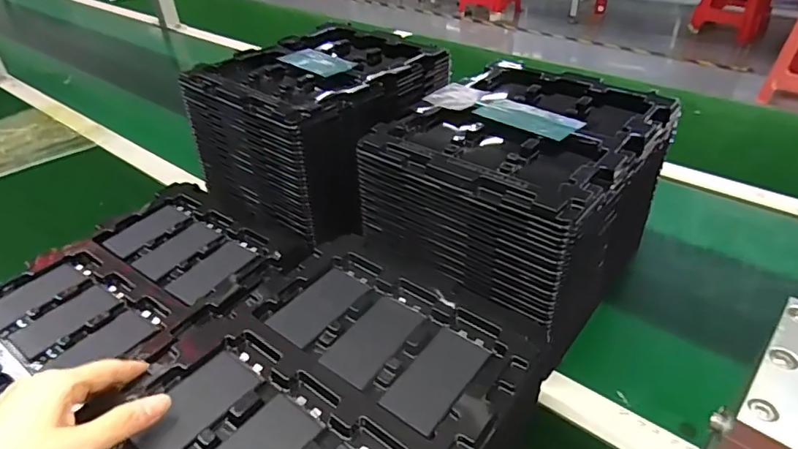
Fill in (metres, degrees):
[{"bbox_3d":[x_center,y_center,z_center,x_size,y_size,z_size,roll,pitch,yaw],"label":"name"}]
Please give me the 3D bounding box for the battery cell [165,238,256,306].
[{"bbox_3d":[-0.185,0.046,0.515,0.046,0.004,0.086,20,43,26],"label":"battery cell"}]

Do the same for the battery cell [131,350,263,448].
[{"bbox_3d":[-0.138,0.123,0.353,0.043,0.010,0.082,23,45,29],"label":"battery cell"}]

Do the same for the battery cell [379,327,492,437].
[{"bbox_3d":[0.028,0.108,0.373,0.044,0.004,0.086,23,45,29],"label":"battery cell"}]

